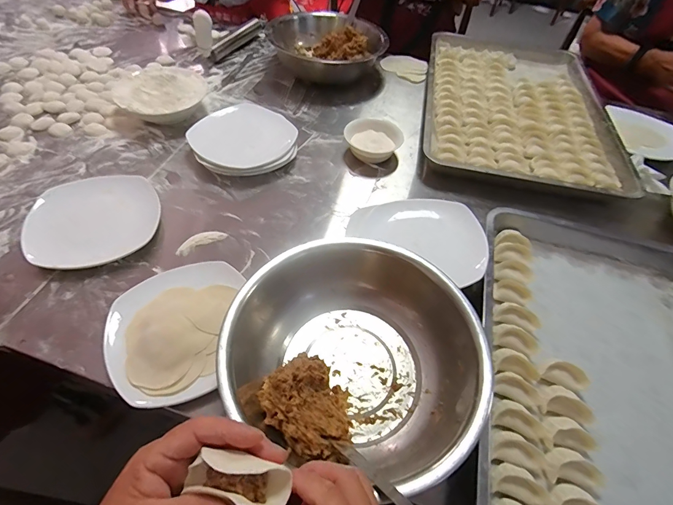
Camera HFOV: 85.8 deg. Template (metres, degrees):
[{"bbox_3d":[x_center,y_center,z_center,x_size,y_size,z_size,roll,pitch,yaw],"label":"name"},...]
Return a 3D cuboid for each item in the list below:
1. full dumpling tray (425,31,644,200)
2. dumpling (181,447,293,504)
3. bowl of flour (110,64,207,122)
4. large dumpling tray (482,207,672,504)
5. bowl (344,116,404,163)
[{"bbox_3d":[0.401,-0.342,0.834,0.390,0.046,0.596,11,52,3],"label":"full dumpling tray"},{"bbox_3d":[-0.063,0.143,0.228,0.067,0.032,0.025,11,52,5],"label":"dumpling"},{"bbox_3d":[-0.347,-0.314,0.724,0.162,0.065,0.162,3,52,-3],"label":"bowl of flour"},{"bbox_3d":[0.344,0.160,0.431,0.337,0.048,0.488,15,52,6],"label":"large dumpling tray"},{"bbox_3d":[0.069,-0.220,0.704,0.107,0.041,0.096,0,52,-5],"label":"bowl"}]

